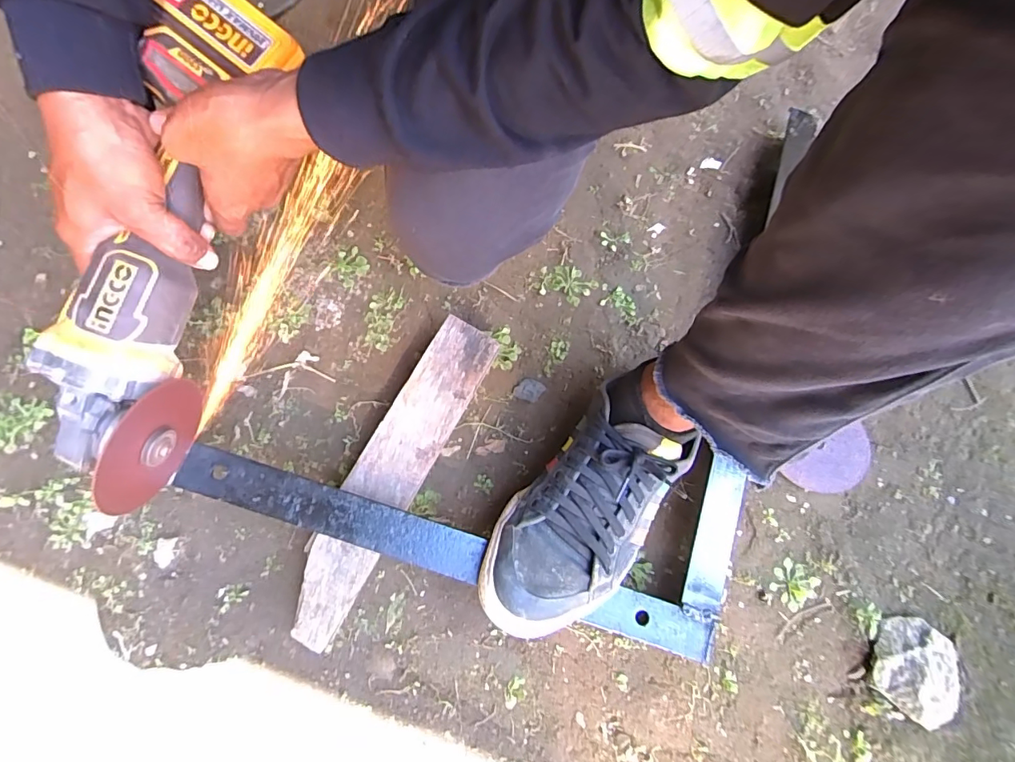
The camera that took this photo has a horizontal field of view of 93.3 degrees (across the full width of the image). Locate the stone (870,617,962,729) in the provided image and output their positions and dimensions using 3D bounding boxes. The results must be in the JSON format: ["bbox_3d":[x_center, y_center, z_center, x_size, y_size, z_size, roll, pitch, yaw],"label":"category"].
[{"bbox_3d":[0.365,0.258,0.429,0.064,0.028,0.082,12,75,4],"label":"stone"}]

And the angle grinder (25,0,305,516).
[{"bbox_3d":[-0.238,-0.096,0.348,0.097,0.082,0.369,13,91,5],"label":"angle grinder"}]

